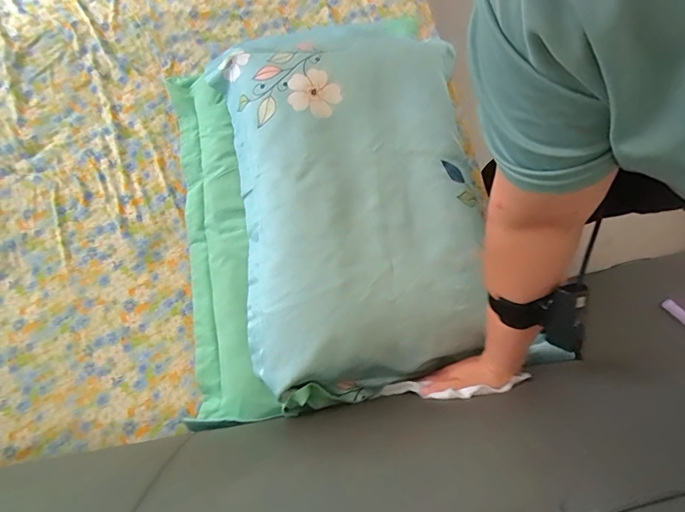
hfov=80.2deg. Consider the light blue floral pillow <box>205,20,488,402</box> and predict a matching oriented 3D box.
[{"bbox_3d":[0.025,-0.096,0.624,0.383,0.073,0.568,-10,76,-8],"label":"light blue floral pillow"}]

